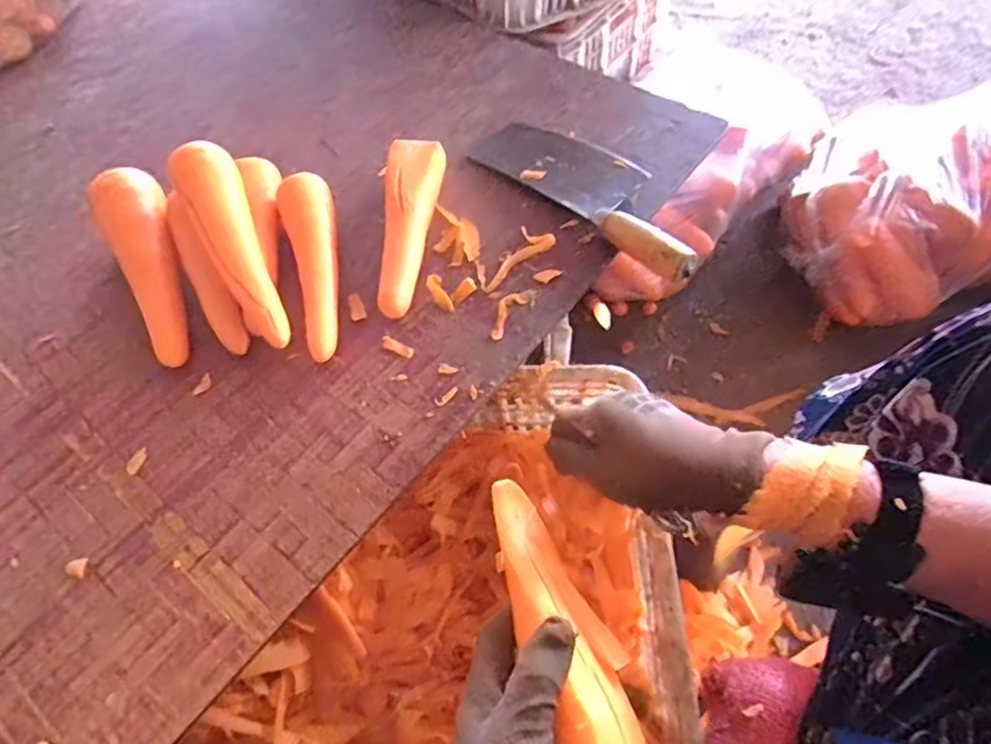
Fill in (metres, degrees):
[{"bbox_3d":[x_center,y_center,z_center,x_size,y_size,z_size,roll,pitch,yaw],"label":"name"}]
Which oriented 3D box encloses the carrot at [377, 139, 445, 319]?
[{"bbox_3d":[-0.082,-0.136,0.561,0.053,0.049,0.180,2,59,6],"label":"carrot"}]

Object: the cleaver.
[{"bbox_3d":[0.095,-0.184,0.583,0.092,0.030,0.269,-39,63,-18],"label":"cleaver"}]

